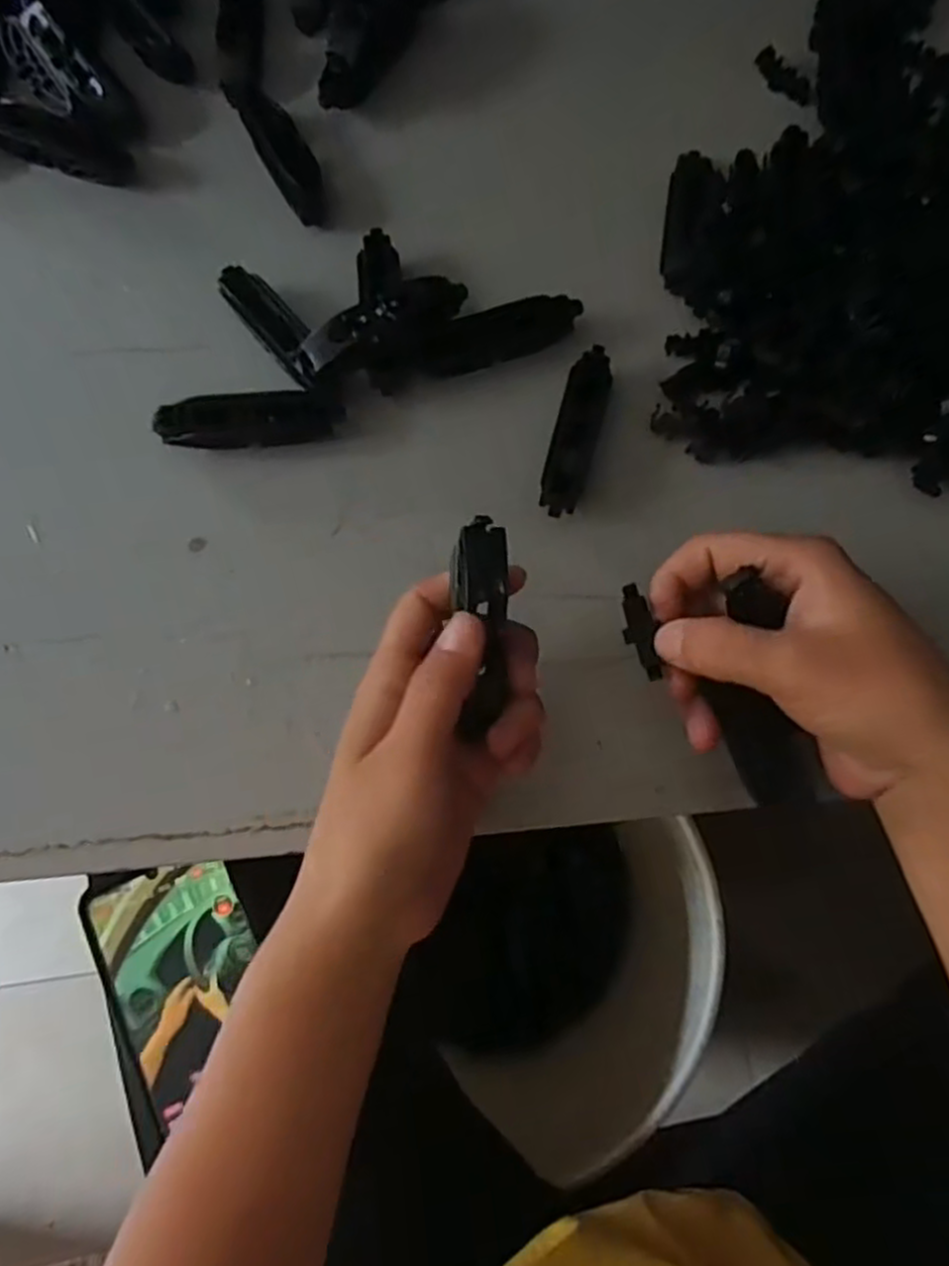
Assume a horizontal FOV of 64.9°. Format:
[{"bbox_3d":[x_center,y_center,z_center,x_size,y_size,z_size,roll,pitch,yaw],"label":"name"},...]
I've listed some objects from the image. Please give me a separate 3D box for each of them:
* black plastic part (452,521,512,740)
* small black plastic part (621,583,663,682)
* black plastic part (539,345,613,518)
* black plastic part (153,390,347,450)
[{"bbox_3d":[0.004,-0.002,0.266,0.018,0.014,0.076,-4,98,-2],"label":"black plastic part"},{"bbox_3d":[0.062,0.000,0.276,0.011,0.004,0.036,-12,84,-4],"label":"small black plastic part"},{"bbox_3d":[0.046,-0.091,0.336,0.020,0.015,0.081,15,77,2],"label":"black plastic part"},{"bbox_3d":[-0.100,-0.096,0.334,0.079,0.018,0.017,-7,77,-3],"label":"black plastic part"}]

